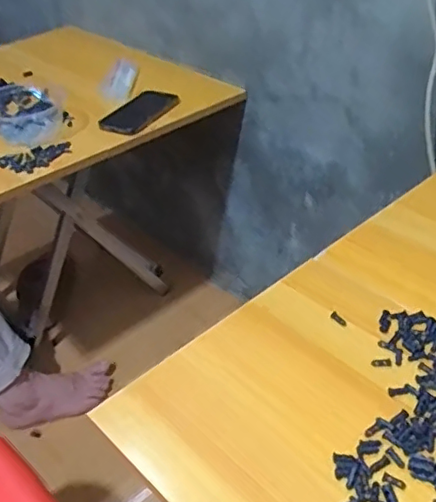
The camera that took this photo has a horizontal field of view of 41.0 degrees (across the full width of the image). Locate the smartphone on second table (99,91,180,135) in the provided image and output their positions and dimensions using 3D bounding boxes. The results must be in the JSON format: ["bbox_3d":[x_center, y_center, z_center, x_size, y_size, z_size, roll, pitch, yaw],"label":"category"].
[{"bbox_3d":[-0.133,-0.232,0.974,0.087,0.014,0.145,15,41,22],"label":"smartphone on second table"}]

